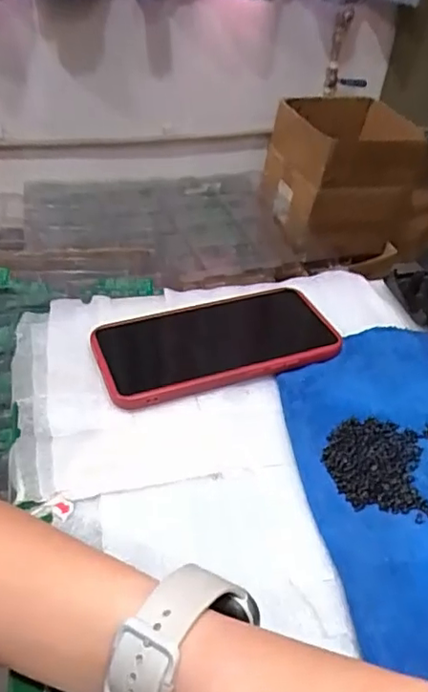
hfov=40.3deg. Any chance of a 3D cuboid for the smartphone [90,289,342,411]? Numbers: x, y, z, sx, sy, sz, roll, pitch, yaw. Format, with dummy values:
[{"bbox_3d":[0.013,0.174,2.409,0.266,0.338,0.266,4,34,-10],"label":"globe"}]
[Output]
[{"bbox_3d":[0.001,-0.004,0.409,0.161,0.015,0.081,-12,44,-17],"label":"smartphone"}]

